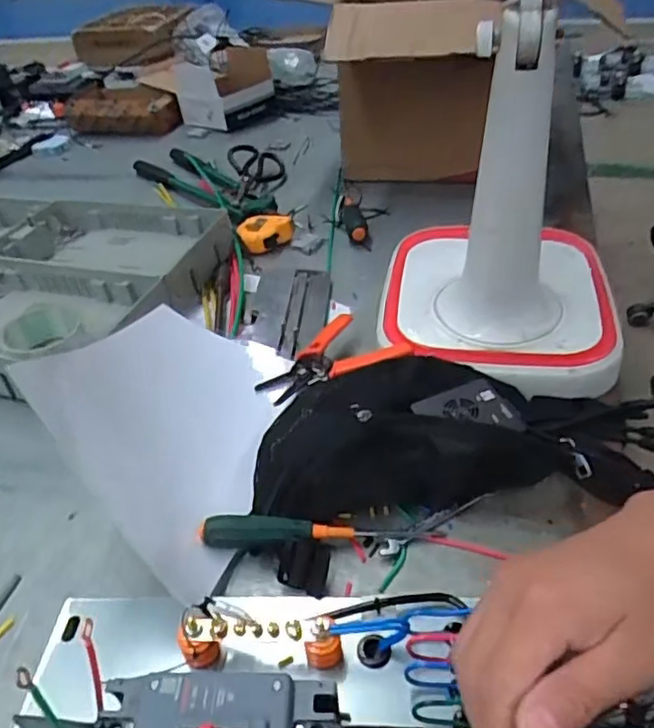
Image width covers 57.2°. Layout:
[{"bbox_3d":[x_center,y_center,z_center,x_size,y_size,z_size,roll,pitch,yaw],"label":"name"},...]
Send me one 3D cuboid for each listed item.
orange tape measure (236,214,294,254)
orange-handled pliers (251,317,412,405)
[{"bbox_3d":[-0.089,-0.193,0.879,0.082,0.034,0.056,-11,39,-1],"label":"orange tape measure"},{"bbox_3d":[0.000,-0.004,0.613,0.141,0.017,0.107,-33,44,-26],"label":"orange-handled pliers"}]

